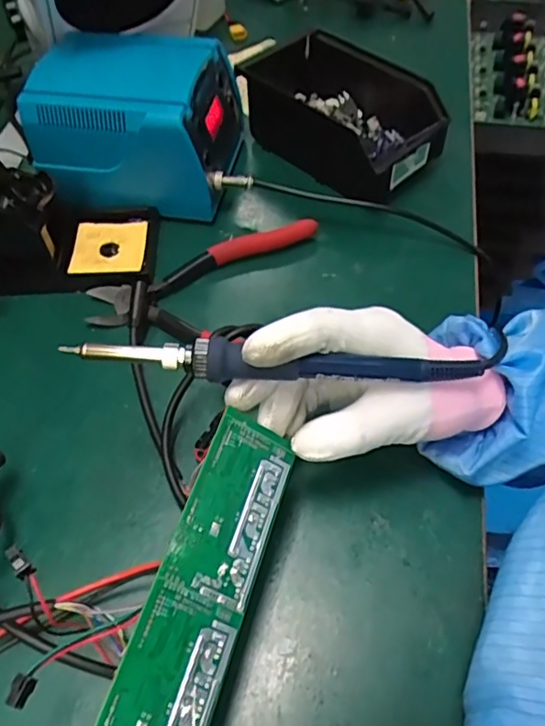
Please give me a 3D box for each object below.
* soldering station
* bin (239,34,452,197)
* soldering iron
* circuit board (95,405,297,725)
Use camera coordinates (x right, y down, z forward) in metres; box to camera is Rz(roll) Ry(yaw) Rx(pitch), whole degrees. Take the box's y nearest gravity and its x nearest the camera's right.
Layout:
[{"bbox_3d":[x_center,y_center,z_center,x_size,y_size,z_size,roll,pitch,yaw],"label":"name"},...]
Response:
[{"bbox_3d":[-0.108,-0.200,0.475,0.142,0.082,0.132,7,57,7],"label":"soldering station"},{"bbox_3d":[0.057,-0.210,0.502,0.163,0.068,0.106,38,66,24],"label":"bin"},{"bbox_3d":[0.000,-0.001,0.288,0.204,0.015,0.016,3,56,-2],"label":"soldering iron"},{"bbox_3d":[-0.030,0.102,0.255,0.045,0.004,0.169,31,56,-16],"label":"circuit board"}]

